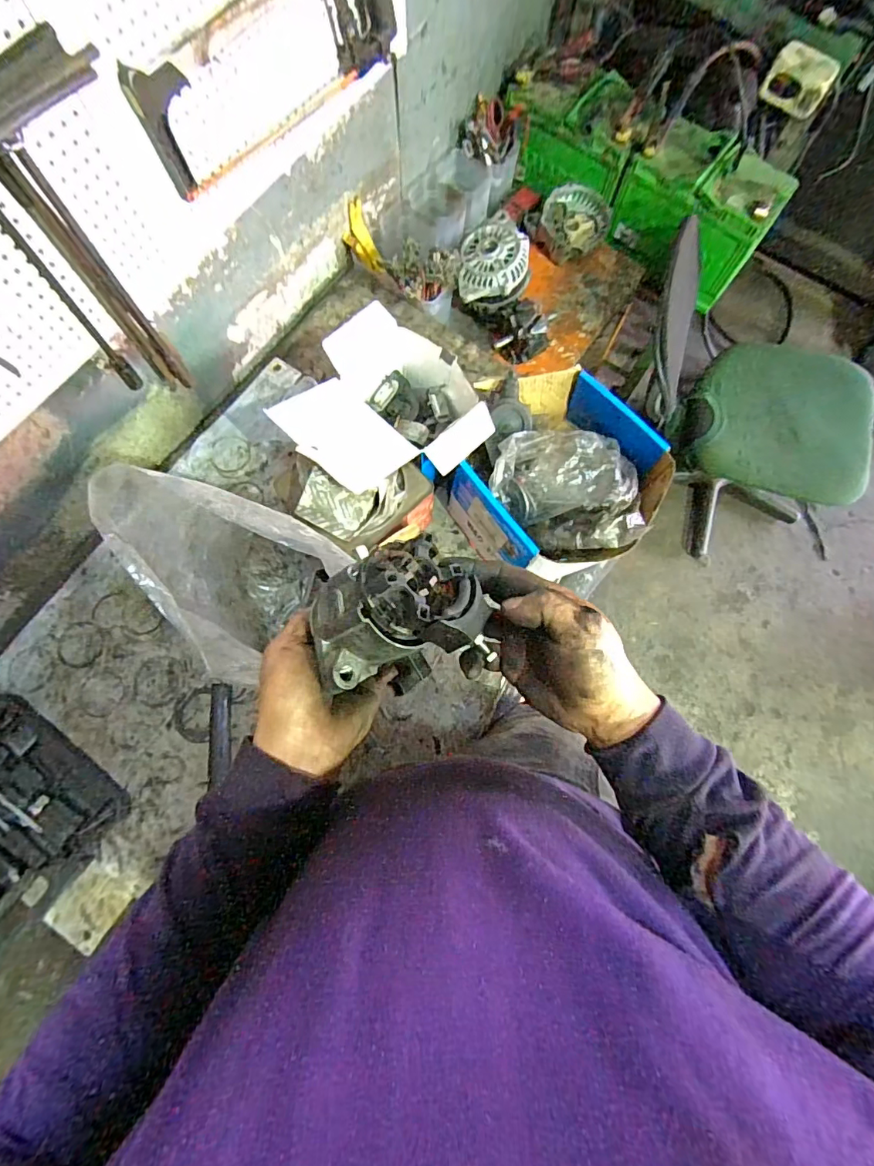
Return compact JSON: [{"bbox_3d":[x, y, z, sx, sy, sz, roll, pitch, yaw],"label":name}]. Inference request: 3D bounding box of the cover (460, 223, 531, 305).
[{"bbox_3d":[0.108,-0.609,0.937,0.127,0.045,0.143,4,76,0],"label":"cover"}]

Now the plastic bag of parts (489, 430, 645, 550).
[{"bbox_3d":[0.187,-0.135,0.745,0.209,0.122,0.188,6,76,1],"label":"plastic bag of parts"}]

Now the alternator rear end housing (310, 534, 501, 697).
[{"bbox_3d":[-0.028,0.020,0.345,0.122,0.070,0.094,-11,76,-4],"label":"alternator rear end housing"}]

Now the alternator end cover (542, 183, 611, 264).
[{"bbox_3d":[0.287,-0.769,1.069,0.144,0.041,0.135,-45,92,4],"label":"alternator end cover"}]

